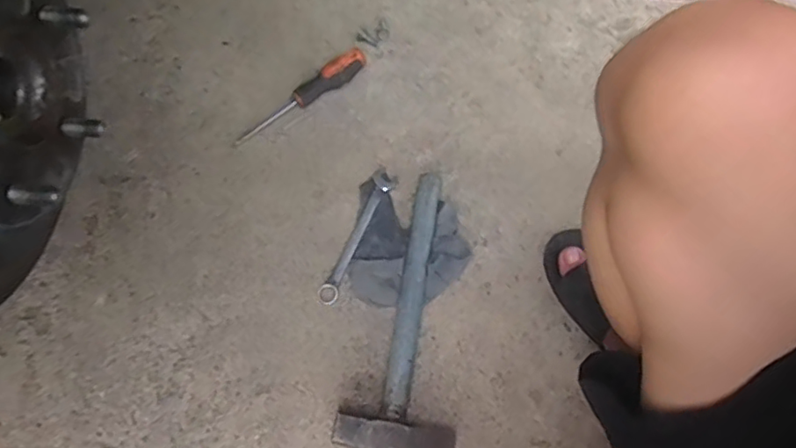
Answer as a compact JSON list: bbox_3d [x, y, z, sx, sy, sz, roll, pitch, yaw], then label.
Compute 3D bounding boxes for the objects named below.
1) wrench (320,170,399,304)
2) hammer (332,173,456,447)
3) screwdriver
[{"bbox_3d":[-0.045,0.012,0.680,0.027,0.014,0.170,22,71,6],"label":"wrench"},{"bbox_3d":[0.029,0.080,0.640,0.101,0.042,0.288,14,71,3],"label":"hammer"},{"bbox_3d":[-0.118,-0.155,0.733,0.184,0.034,0.026,-40,76,-14],"label":"screwdriver"}]

